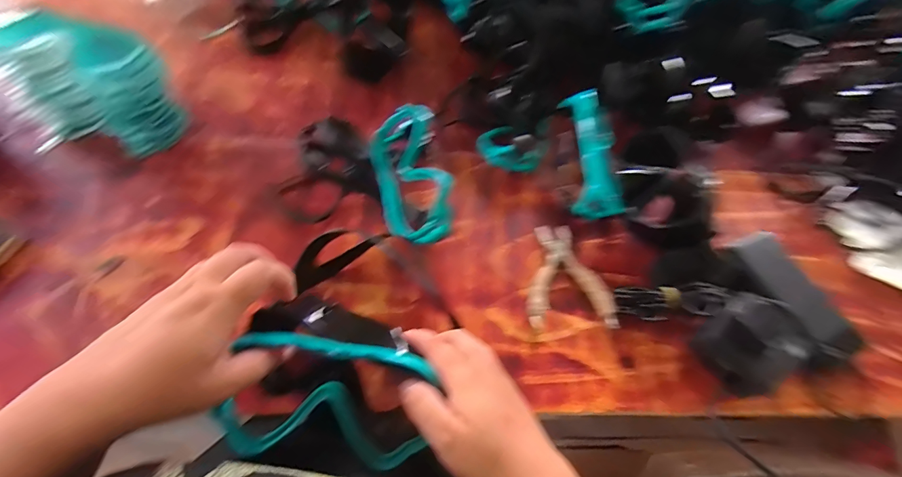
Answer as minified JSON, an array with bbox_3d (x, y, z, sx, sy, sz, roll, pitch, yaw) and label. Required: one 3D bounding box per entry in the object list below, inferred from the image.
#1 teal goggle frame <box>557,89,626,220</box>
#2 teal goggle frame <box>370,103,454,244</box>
[{"bbox_3d":[0.174,-0.106,0.492,0.061,0.040,0.159,-2,76,-5],"label":"teal goggle frame"},{"bbox_3d":[-0.047,-0.075,0.453,0.074,0.068,0.160,-10,62,-13],"label":"teal goggle frame"}]

